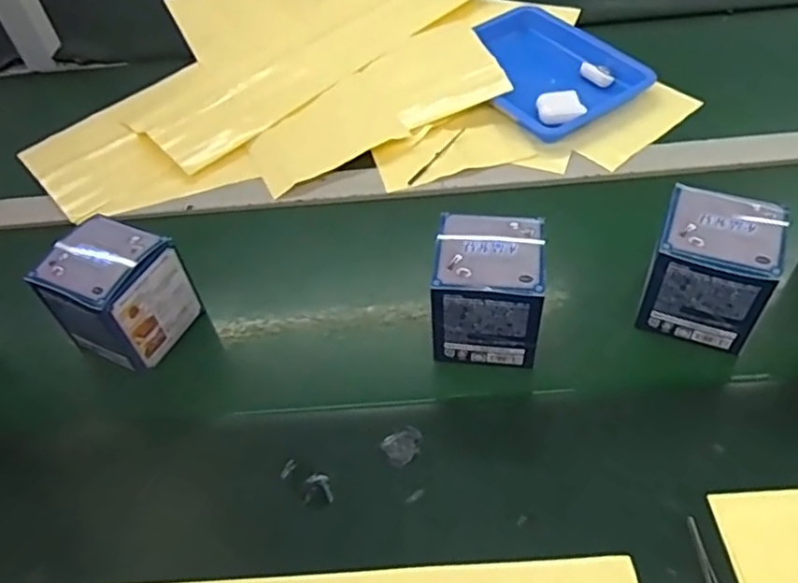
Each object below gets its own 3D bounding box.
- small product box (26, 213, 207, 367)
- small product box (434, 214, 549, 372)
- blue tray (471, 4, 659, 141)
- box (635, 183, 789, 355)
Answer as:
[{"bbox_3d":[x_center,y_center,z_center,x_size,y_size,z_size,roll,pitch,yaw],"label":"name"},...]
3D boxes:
[{"bbox_3d":[-0.232,0.002,0.521,0.080,0.097,0.082,17,55,21],"label":"small product box"},{"bbox_3d":[0.069,-0.001,0.496,0.084,0.095,0.076,2,51,10],"label":"small product box"},{"bbox_3d":[0.179,-0.269,0.756,0.184,0.037,0.219,-30,52,-16],"label":"blue tray"},{"bbox_3d":[0.242,-0.018,0.495,0.087,0.096,0.077,16,55,21],"label":"box"}]

